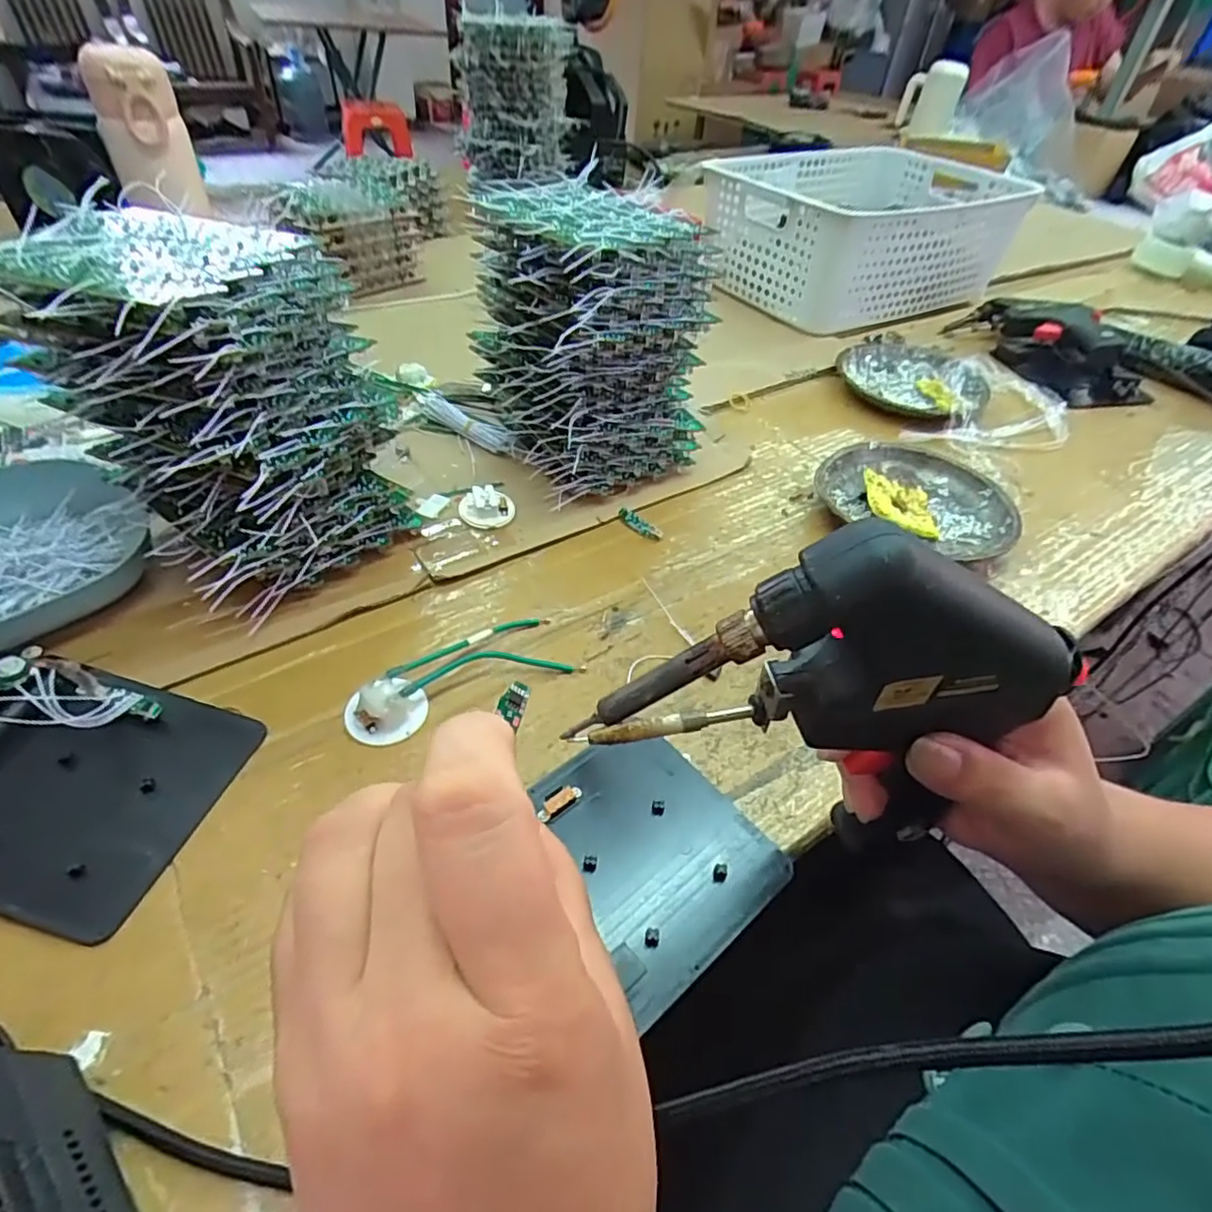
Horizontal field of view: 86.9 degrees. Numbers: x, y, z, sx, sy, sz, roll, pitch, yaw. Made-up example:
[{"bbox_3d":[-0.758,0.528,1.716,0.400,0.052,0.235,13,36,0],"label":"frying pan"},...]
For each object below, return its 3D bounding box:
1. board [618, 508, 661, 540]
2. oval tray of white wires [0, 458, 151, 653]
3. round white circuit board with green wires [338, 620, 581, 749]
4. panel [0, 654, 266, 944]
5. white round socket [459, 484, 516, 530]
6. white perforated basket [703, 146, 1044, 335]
[{"bbox_3d":[0.025,-0.063,0.487,0.041,0.004,0.013,37,53,26],"label":"board"},{"bbox_3d":[-0.354,-0.031,0.375,0.134,0.033,0.145,38,53,27],"label":"oval tray of white wires"},{"bbox_3d":[-0.082,0.037,0.362,0.128,0.017,0.048,-19,51,-24],"label":"round white circuit board with green wires"},{"bbox_3d":[-0.245,0.076,0.293,0.118,0.026,0.112,14,46,7],"label":"panel"},{"bbox_3d":[-0.086,-0.073,0.462,0.039,0.016,0.032,-4,47,-10],"label":"white round socket"},{"bbox_3d":[0.328,-0.469,0.826,0.370,0.158,0.280,-23,53,-26],"label":"white perforated basket"}]

